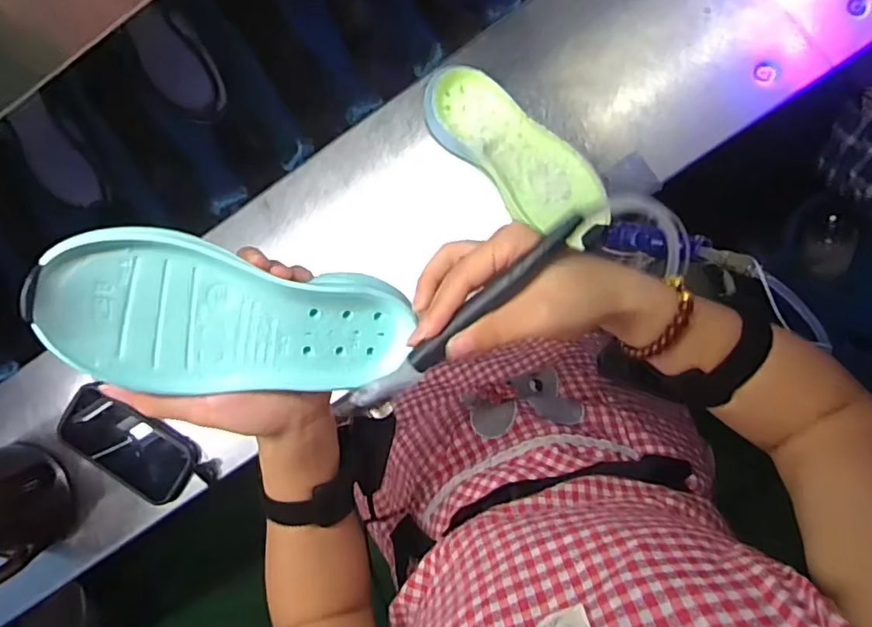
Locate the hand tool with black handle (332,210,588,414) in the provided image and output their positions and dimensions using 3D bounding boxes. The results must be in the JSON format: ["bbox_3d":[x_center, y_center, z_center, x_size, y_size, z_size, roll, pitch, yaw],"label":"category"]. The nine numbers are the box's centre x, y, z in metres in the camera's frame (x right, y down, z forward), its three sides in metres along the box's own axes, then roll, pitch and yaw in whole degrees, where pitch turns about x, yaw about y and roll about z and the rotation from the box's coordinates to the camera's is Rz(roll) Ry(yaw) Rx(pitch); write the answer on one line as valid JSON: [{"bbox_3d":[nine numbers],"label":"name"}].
[{"bbox_3d":[0.012,0.004,0.308,0.163,0.024,0.020,-41,89,11],"label":"hand tool with black handle"}]

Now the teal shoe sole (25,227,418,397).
[{"bbox_3d":[-0.103,0.008,0.316,0.195,0.020,0.080,10,98,-34],"label":"teal shoe sole"}]

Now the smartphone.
[{"bbox_3d":[-0.352,0.149,0.647,0.162,0.006,0.084,32,98,3],"label":"smartphone"}]

